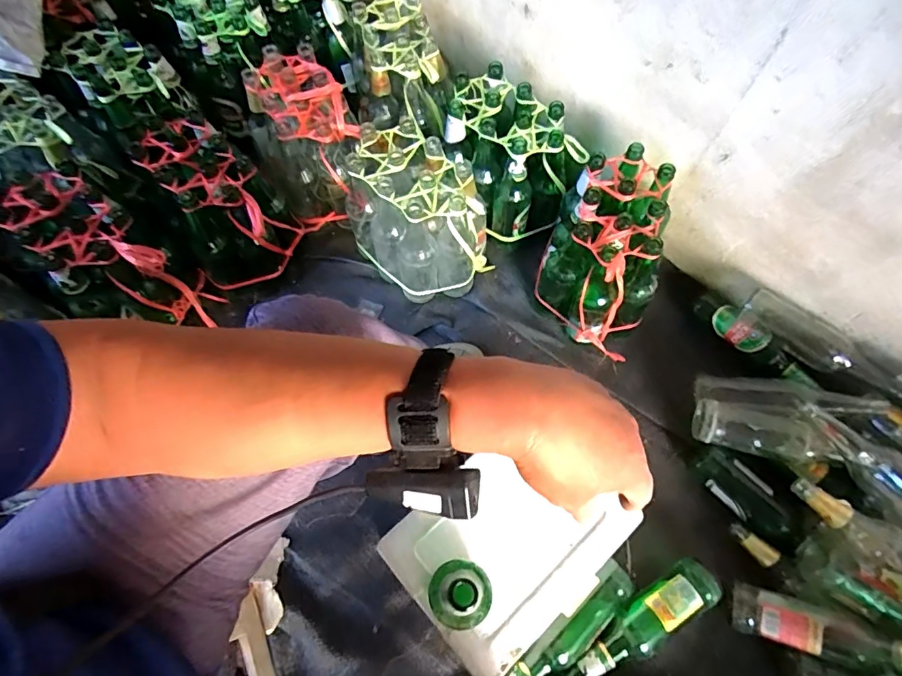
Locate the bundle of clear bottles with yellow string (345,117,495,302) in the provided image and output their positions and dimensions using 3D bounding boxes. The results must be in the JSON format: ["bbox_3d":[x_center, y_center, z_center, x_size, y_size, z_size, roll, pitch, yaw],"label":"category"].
[{"bbox_3d":[-0.060,-0.222,0.897,0.170,0.243,0.249,-38,71,-17],"label":"bundle of clear bottles with yellow string"}]

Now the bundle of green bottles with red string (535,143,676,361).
[{"bbox_3d":[0.267,-0.148,0.853,0.197,0.214,0.253,22,66,9],"label":"bundle of green bottles with red string"}]

